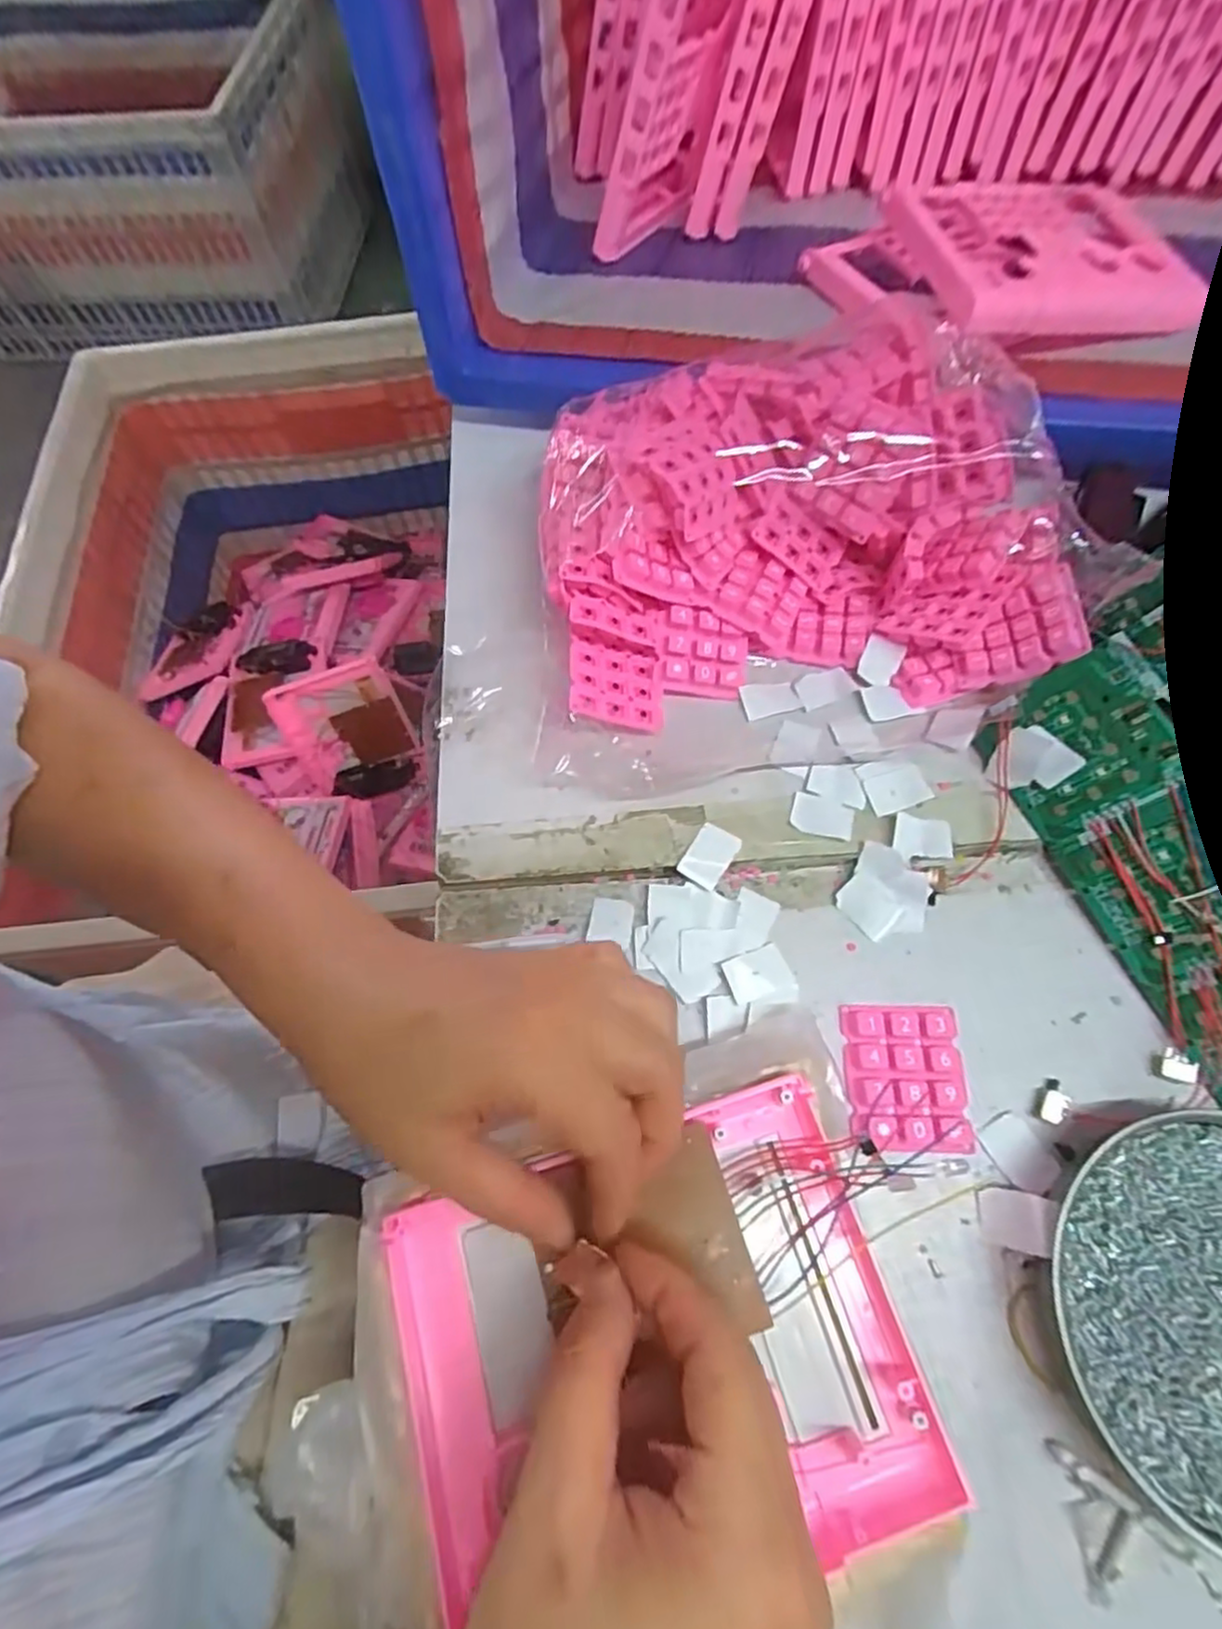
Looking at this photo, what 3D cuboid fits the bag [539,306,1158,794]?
[{"bbox_3d":[0.090,-0.140,0.360,0.270,0.078,0.220,-8,68,-1],"label":"bag"}]

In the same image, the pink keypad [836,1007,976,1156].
[{"bbox_3d":[0.127,0.112,0.298,0.049,0.011,0.058,1,68,3],"label":"pink keypad"}]

